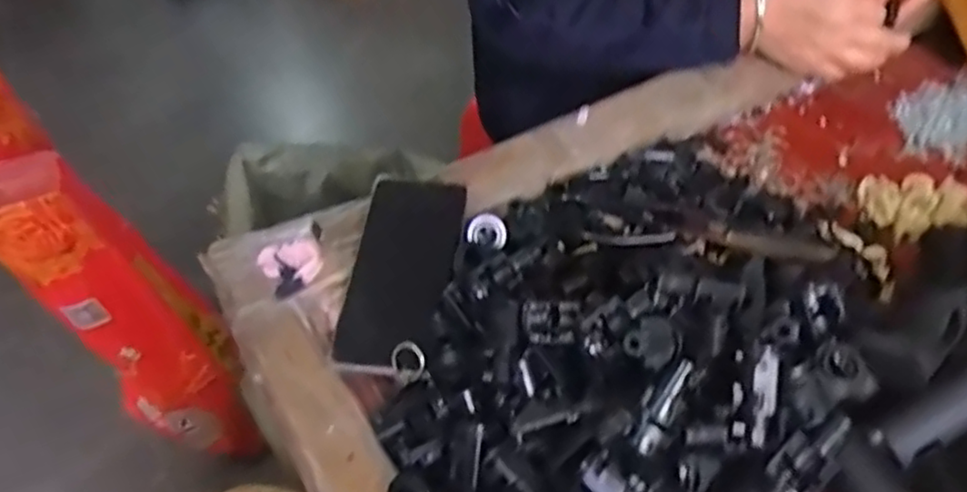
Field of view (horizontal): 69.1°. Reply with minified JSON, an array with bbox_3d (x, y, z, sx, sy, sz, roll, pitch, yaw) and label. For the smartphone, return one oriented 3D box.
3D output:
[{"bbox_3d":[-0.057,0.015,0.505,0.078,0.010,0.156,-3,55,20],"label":"smartphone"}]

